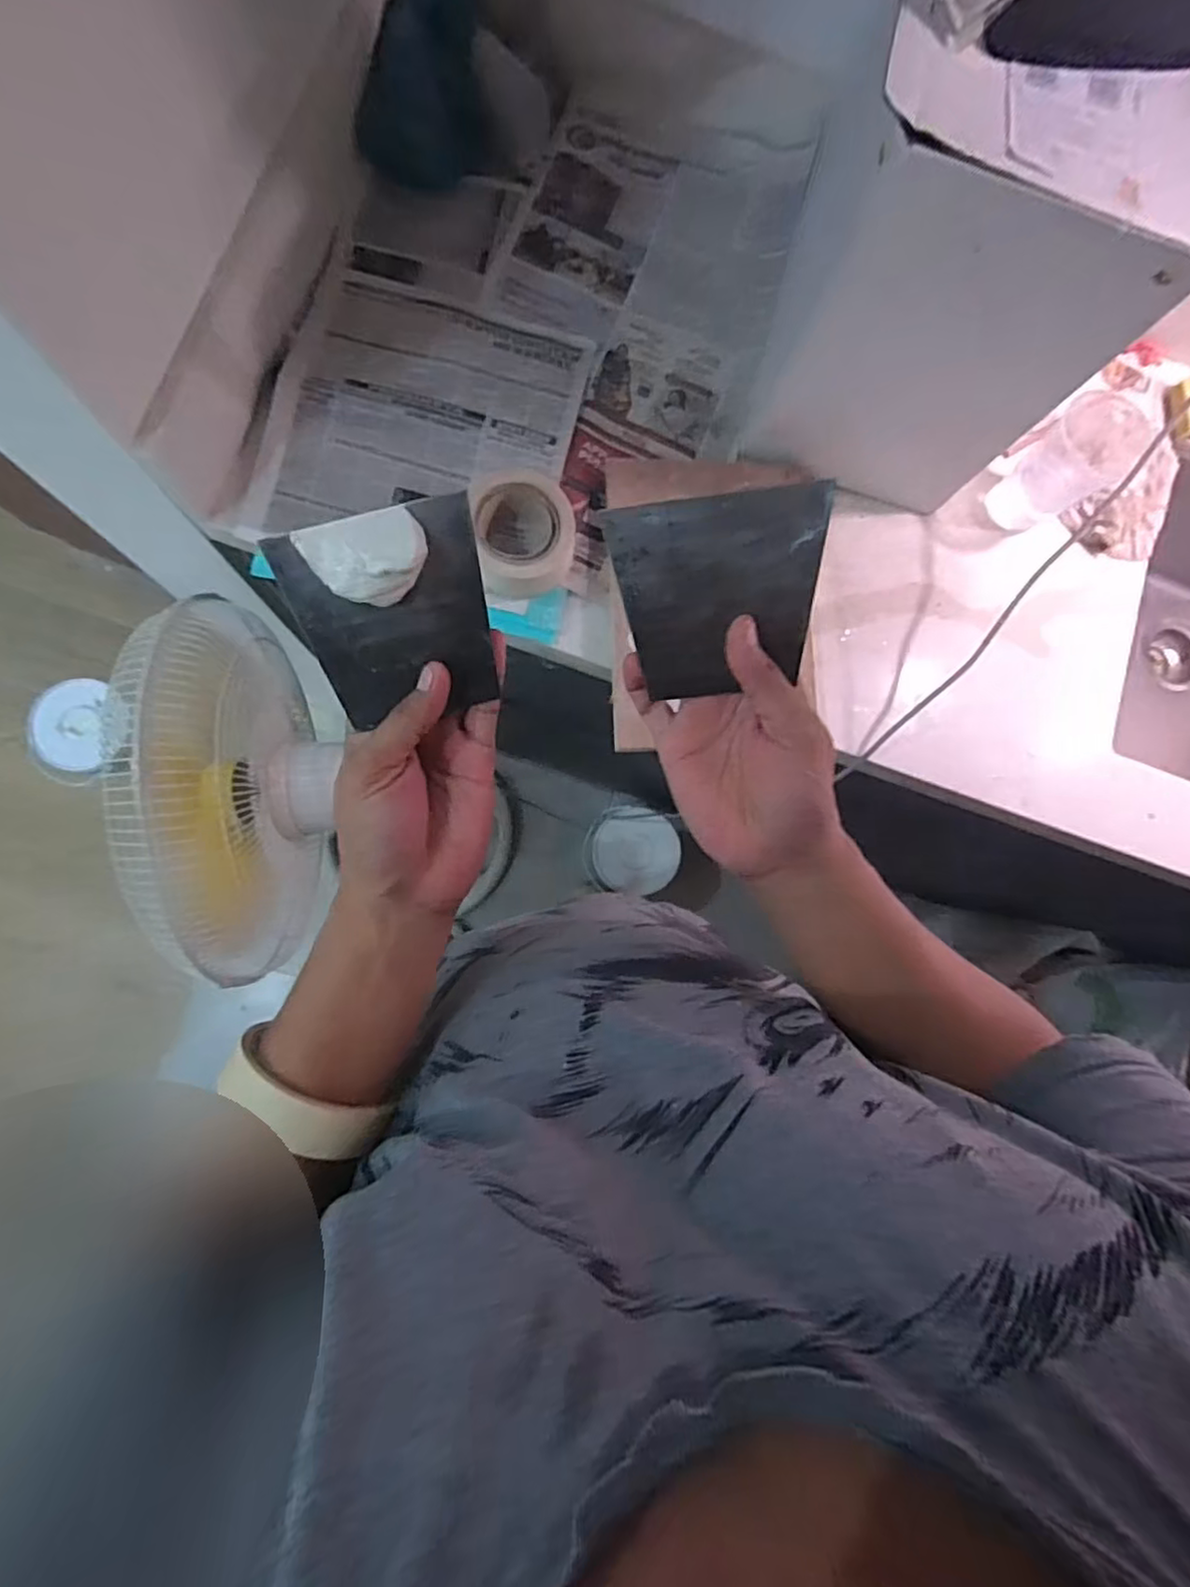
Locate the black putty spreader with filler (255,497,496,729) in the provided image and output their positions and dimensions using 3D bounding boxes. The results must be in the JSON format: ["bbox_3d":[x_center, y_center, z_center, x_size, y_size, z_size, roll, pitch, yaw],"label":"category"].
[{"bbox_3d":[-0.096,-0.083,0.318,0.092,0.017,0.096,-14,119,-3],"label":"black putty spreader with filler"}]

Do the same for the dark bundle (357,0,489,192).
[{"bbox_3d":[-0.171,-0.731,0.667,0.120,0.089,0.166,7,82,-6],"label":"dark bundle"}]

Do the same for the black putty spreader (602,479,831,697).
[{"bbox_3d":[0.064,-0.099,0.334,0.103,0.006,0.096,-5,117,6],"label":"black putty spreader"}]

